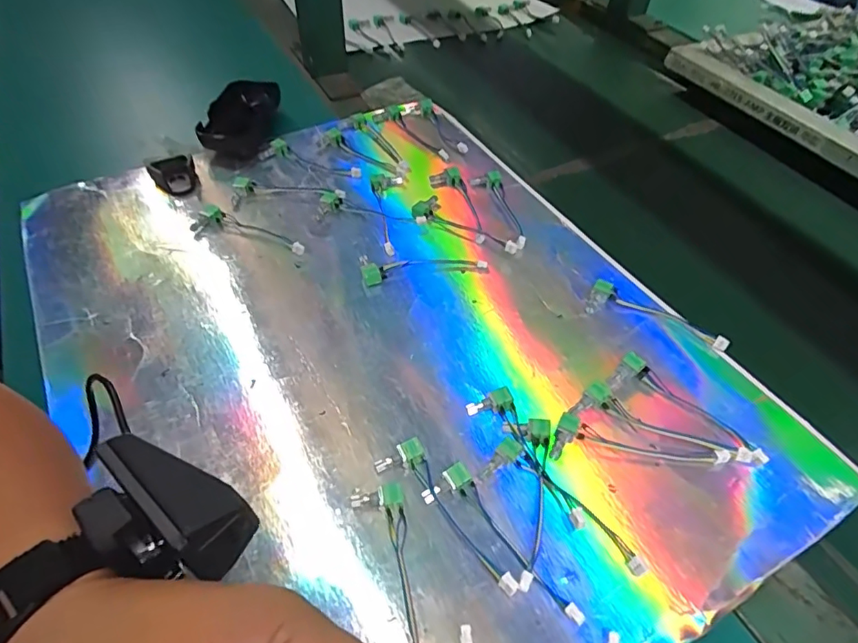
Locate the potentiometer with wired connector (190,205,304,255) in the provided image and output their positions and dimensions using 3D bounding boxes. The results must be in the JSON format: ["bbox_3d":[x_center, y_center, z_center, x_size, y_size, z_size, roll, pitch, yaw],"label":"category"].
[{"bbox_3d":[-0.141,-0.069,0.406,0.093,0.011,0.030,17,52,11],"label":"potentiometer with wired connector"}]

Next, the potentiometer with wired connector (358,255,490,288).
[{"bbox_3d":[-0.005,-0.044,0.389,0.092,0.008,0.025,-7,51,-8],"label":"potentiometer with wired connector"}]

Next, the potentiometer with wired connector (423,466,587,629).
[{"bbox_3d":[0.034,0.110,0.253,0.025,0.010,0.092,-29,58,-24],"label":"potentiometer with wired connector"}]

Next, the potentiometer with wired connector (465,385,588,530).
[{"bbox_3d":[0.056,0.074,0.289,0.025,0.009,0.088,-24,56,-21],"label":"potentiometer with wired connector"}]

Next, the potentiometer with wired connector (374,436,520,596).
[{"bbox_3d":[0.007,0.100,0.264,0.026,0.012,0.094,-27,57,-23],"label":"potentiometer with wired connector"}]

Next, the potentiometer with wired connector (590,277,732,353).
[{"bbox_3d":[0.156,-0.005,0.357,0.092,0.010,0.024,20,52,13],"label":"potentiometer with wired connector"}]

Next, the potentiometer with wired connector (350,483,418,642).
[{"bbox_3d":[-0.013,0.122,0.247,0.025,0.008,0.095,-14,53,-14],"label":"potentiometer with wired connector"}]

